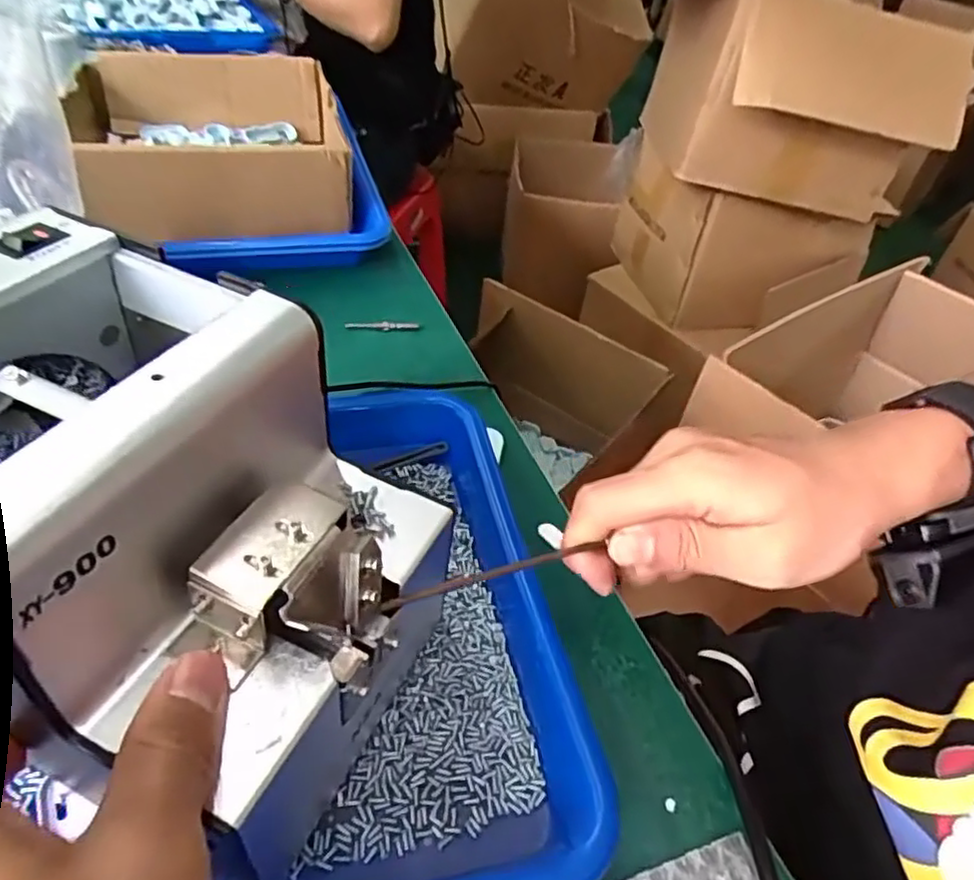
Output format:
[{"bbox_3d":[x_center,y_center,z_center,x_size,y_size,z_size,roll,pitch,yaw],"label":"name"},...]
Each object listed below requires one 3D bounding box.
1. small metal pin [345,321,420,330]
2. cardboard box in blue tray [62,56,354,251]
[{"bbox_3d":[-0.072,-0.079,0.470,0.050,0.005,0.004,-3,45,-12],"label":"small metal pin"},{"bbox_3d":[-0.217,-0.227,0.536,0.193,0.083,0.201,-8,46,-16],"label":"cardboard box in blue tray"}]

